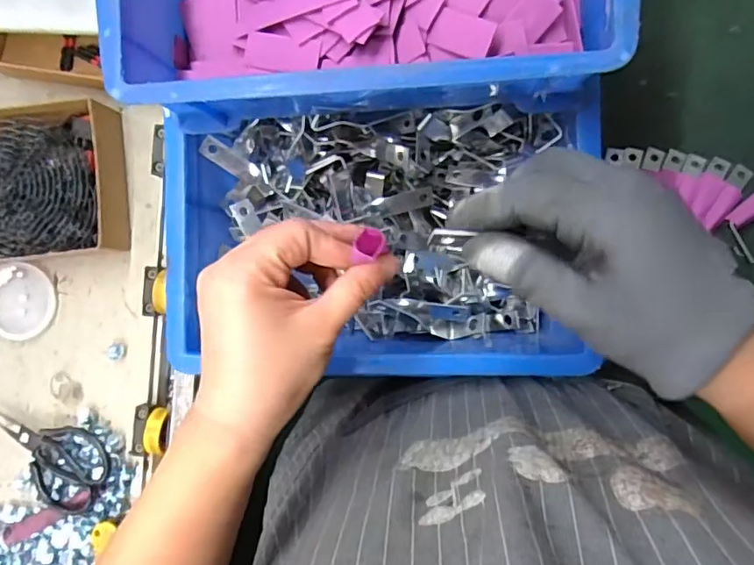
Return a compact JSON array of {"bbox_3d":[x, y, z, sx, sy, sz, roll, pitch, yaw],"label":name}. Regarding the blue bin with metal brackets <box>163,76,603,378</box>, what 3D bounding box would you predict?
[{"bbox_3d":[0.009,-0.038,0.429,0.315,0.098,0.224,1,91,6],"label":"blue bin with metal brackets"}]

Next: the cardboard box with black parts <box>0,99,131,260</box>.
[{"bbox_3d":[-0.388,-0.112,0.619,0.227,0.052,0.163,-5,90,6],"label":"cardboard box with black parts"}]

